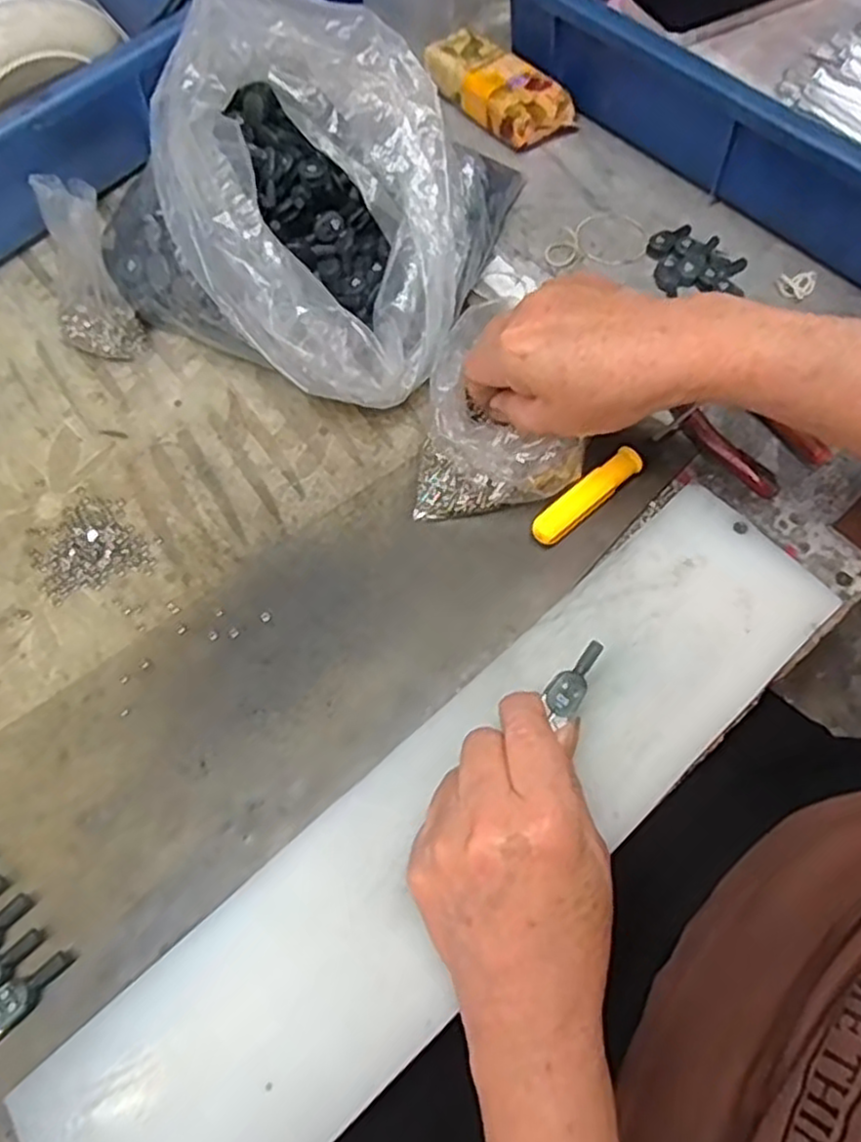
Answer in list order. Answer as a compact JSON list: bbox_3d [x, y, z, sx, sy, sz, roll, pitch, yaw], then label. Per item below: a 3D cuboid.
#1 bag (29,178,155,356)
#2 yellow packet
[{"bbox_3d":[-0.198,-0.168,0.413,0.052,0.096,0.038,-5,43,-4],"label":"bag"},{"bbox_3d":[0.047,-0.337,0.513,0.048,0.030,0.105,-41,71,-16],"label":"yellow packet"}]

